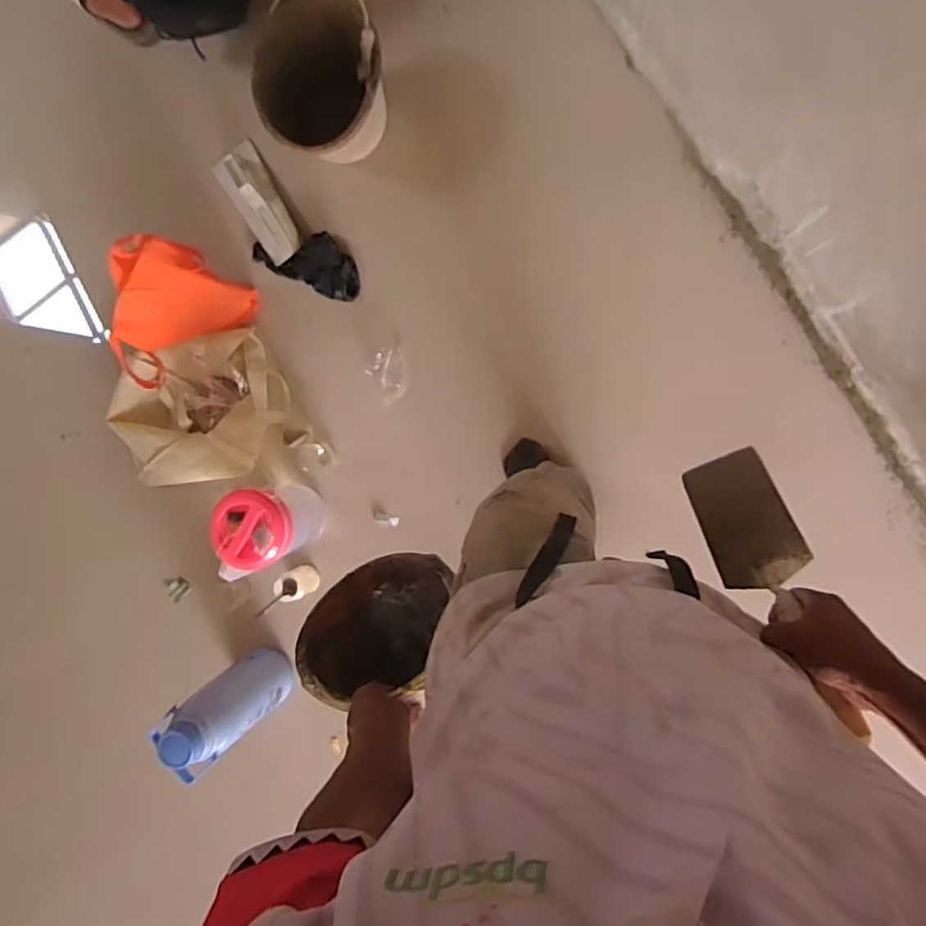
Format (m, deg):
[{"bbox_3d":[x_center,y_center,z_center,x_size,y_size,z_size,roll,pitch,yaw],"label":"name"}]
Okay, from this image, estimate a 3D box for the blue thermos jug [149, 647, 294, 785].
[{"bbox_3d":[-0.515,0.530,1.320,0.192,0.358,0.143,-39,87,6],"label":"blue thermos jug"}]

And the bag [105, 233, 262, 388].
[{"bbox_3d":[-0.659,-0.332,1.356,0.339,0.280,0.157,-32,88,6],"label":"bag"}]

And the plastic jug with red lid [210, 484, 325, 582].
[{"bbox_3d":[-0.417,0.137,1.350,0.157,0.251,0.170,0,92,6],"label":"plastic jug with red lid"}]

